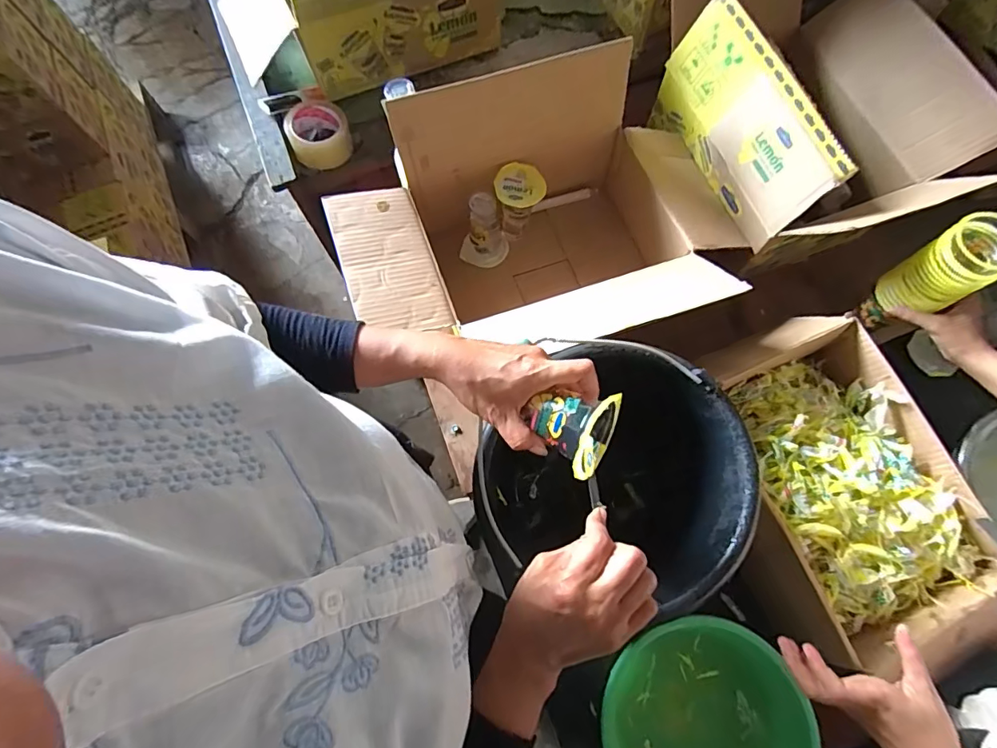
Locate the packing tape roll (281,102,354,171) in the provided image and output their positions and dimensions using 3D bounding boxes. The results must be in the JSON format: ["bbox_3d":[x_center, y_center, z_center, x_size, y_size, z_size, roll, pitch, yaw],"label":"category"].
[{"bbox_3d":[-0.299,-0.401,0.807,0.097,0.051,0.093,0,73,0],"label":"packing tape roll"}]

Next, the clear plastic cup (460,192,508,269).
[{"bbox_3d":[-0.020,-0.221,0.744,0.068,0.110,0.061,17,74,5],"label":"clear plastic cup"}]

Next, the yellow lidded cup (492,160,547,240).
[{"bbox_3d":[0.031,-0.261,0.751,0.070,0.119,0.068,0,73,0],"label":"yellow lidded cup"}]

